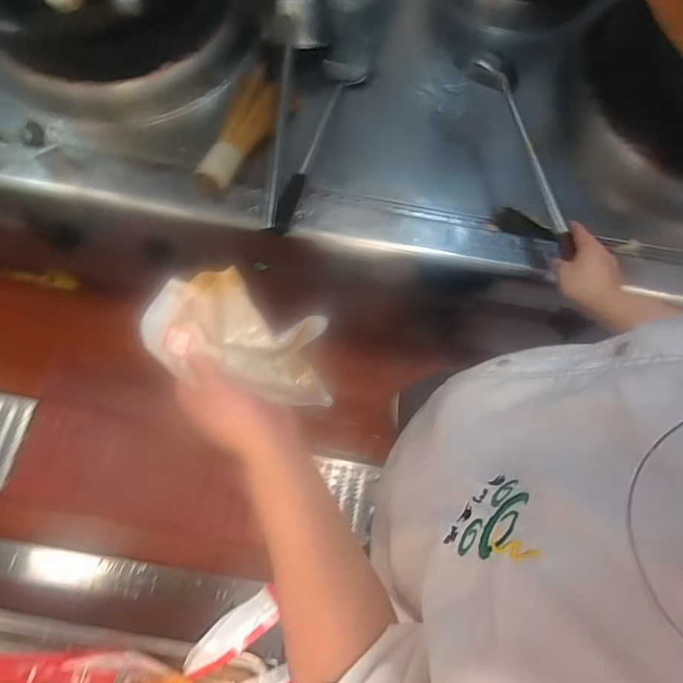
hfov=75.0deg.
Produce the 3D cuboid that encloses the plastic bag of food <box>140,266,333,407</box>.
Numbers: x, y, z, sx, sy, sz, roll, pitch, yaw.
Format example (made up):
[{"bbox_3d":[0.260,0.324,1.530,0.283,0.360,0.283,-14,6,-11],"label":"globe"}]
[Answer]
[{"bbox_3d":[-0.085,-0.001,0.453,0.204,0.044,0.105,29,65,-37],"label":"plastic bag of food"}]

